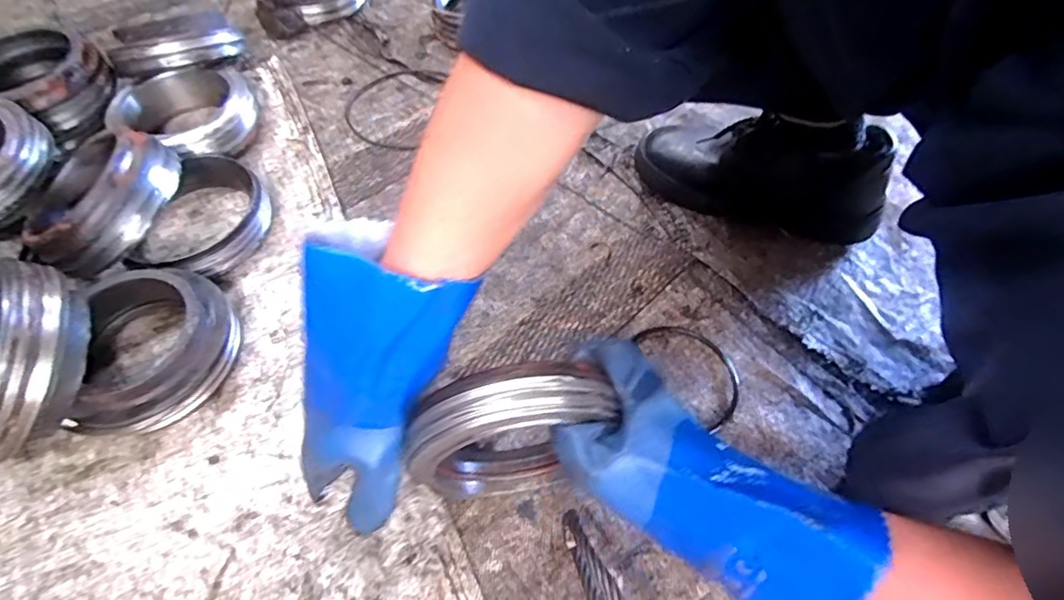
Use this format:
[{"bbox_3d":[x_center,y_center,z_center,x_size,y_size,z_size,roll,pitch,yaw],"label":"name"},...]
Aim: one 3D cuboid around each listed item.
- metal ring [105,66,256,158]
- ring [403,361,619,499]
[{"bbox_3d":[-0.411,-0.228,0.669,0.152,0.054,0.130,26,60,17],"label":"metal ring"},{"bbox_3d":[-0.016,0.096,0.386,0.129,0.142,0.039,-7,56,-4],"label":"ring"}]

